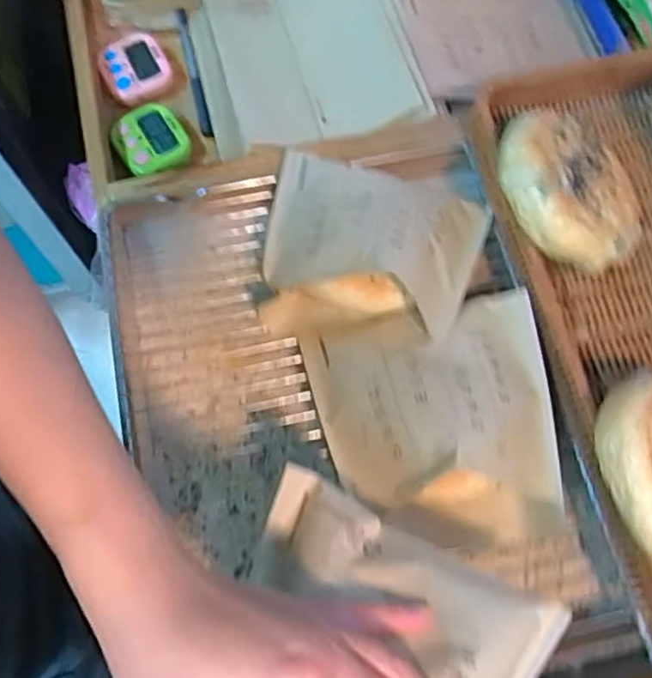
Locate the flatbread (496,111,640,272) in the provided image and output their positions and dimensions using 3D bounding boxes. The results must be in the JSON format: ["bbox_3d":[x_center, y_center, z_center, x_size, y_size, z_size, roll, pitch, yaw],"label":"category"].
[{"bbox_3d":[0.168,-0.102,0.459,0.115,0.034,0.103,50,54,-3],"label":"flatbread"}]

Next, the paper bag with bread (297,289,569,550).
[{"bbox_3d":[0.079,0.050,0.417,0.155,0.070,0.159,-14,70,-5],"label":"paper bag with bread"}]

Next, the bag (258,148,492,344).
[{"bbox_3d":[0.028,-0.068,0.465,0.157,0.089,0.144,16,70,6],"label":"bag"}]

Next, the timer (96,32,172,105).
[{"bbox_3d":[-0.173,-0.245,0.604,0.058,0.021,0.069,-28,72,-10],"label":"timer"}]

